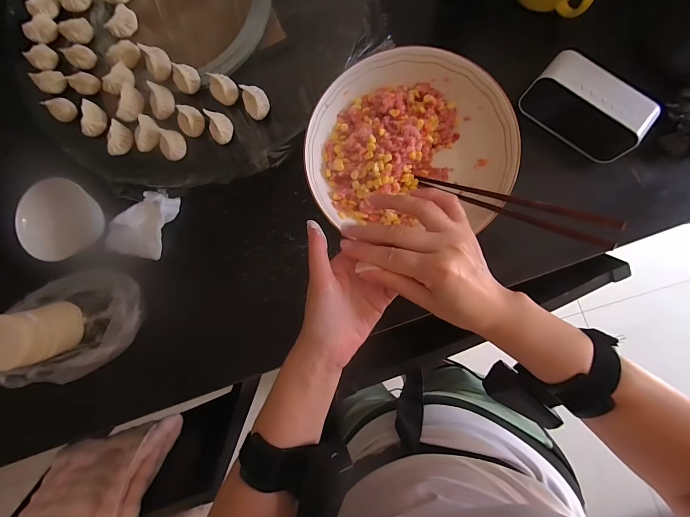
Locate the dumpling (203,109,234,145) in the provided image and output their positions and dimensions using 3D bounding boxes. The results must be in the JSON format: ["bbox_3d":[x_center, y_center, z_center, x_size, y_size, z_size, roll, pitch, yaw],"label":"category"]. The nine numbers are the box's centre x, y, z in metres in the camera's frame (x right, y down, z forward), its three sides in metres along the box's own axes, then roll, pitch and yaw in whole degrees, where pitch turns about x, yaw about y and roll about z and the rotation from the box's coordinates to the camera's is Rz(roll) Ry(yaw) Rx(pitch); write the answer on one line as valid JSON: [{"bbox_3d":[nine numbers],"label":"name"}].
[{"bbox_3d":[-0.184,-0.194,0.469,0.035,0.030,0.050,-41,84,1],"label":"dumpling"}]

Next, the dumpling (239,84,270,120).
[{"bbox_3d":[-0.130,-0.228,0.467,0.036,0.030,0.049,-32,84,4],"label":"dumpling"}]

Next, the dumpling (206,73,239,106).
[{"bbox_3d":[-0.178,-0.249,0.473,0.036,0.029,0.046,-36,84,1],"label":"dumpling"}]

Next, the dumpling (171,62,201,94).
[{"bbox_3d":[-0.239,-0.272,0.479,0.037,0.024,0.043,-41,84,1],"label":"dumpling"}]

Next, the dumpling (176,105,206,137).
[{"bbox_3d":[-0.231,-0.205,0.473,0.040,0.022,0.037,0,86,4],"label":"dumpling"}]

